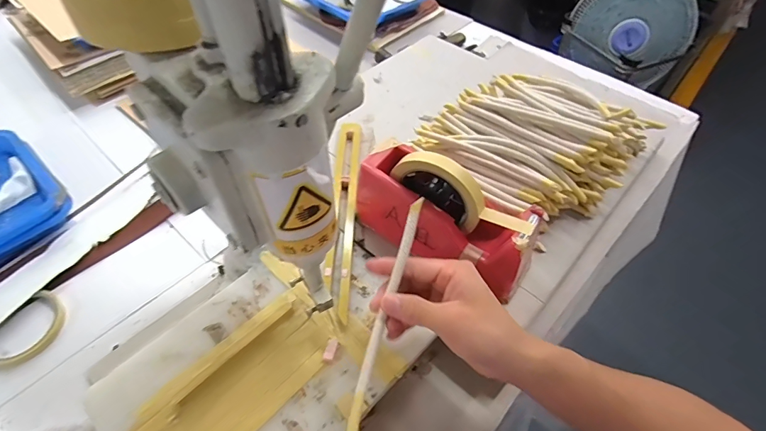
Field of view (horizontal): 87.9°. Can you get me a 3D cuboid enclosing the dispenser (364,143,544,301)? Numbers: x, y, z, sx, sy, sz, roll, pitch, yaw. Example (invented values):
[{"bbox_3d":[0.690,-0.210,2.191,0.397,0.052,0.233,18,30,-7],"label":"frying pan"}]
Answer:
[{"bbox_3d":[0.068,-0.008,0.425,0.196,0.109,0.077,32,58,21],"label":"dispenser"}]

